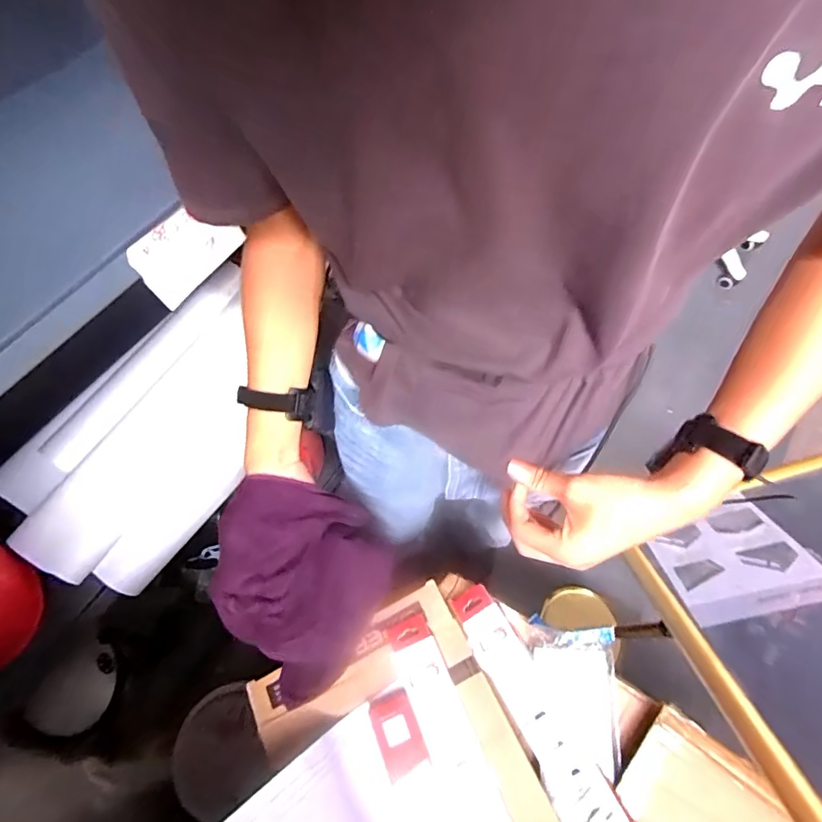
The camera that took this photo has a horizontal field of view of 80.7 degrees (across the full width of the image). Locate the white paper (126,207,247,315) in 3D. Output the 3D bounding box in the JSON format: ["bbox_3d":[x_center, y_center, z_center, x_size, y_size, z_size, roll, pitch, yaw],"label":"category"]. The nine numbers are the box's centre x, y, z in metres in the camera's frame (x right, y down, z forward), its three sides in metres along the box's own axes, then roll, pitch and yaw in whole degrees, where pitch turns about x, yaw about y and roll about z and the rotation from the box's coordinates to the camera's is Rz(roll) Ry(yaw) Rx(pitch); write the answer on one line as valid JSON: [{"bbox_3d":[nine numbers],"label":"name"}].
[{"bbox_3d":[-0.258,-0.184,0.554,0.006,0.074,0.120,18,63,39],"label":"white paper"}]

